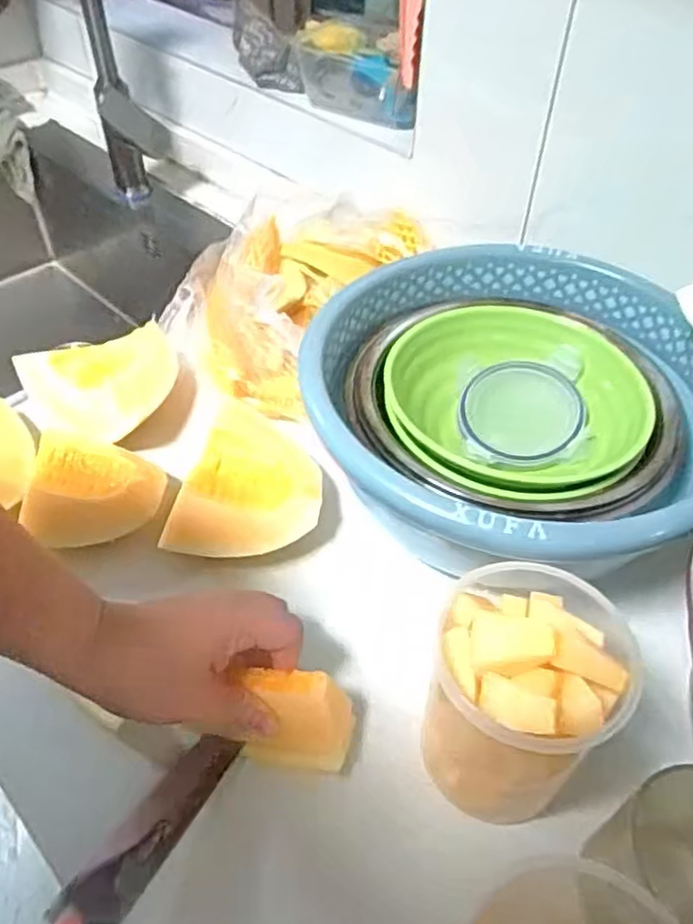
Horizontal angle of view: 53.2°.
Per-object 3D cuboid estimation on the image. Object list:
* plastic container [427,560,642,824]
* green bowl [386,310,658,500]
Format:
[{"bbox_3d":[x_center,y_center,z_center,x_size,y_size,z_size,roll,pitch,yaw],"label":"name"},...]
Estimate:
[{"bbox_3d":[0.093,0.127,0.380,0.094,0.106,0.089,0,46,0],"label":"plastic container"},{"bbox_3d":[0.131,-0.035,0.554,0.196,0.074,0.192,4,46,3],"label":"green bowl"}]

